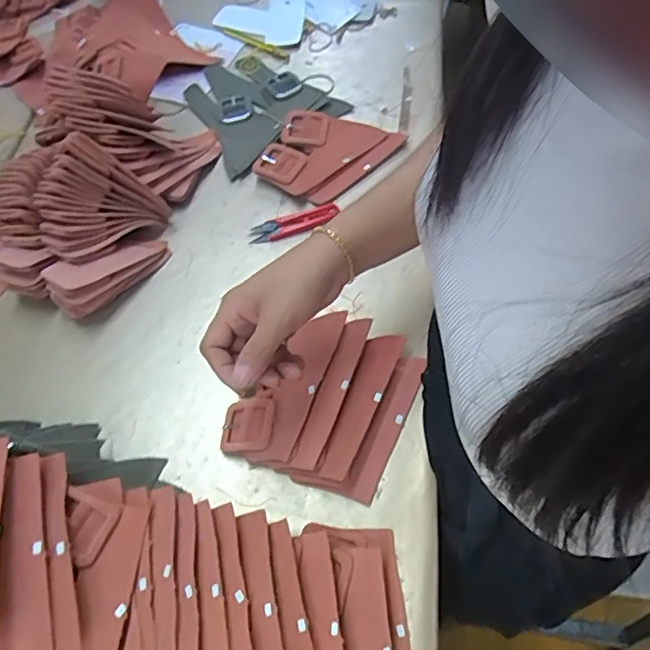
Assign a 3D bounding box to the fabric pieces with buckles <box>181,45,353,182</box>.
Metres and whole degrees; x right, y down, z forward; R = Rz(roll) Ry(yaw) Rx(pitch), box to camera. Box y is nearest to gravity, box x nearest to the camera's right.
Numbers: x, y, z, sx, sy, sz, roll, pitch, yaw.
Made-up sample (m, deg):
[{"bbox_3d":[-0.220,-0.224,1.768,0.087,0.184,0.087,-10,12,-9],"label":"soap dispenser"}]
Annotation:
[{"bbox_3d":[-0.097,-0.281,0.706,0.165,0.015,0.185,-37,64,-17],"label":"fabric pieces with buckles"}]

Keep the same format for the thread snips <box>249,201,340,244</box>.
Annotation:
[{"bbox_3d":[-0.034,-0.111,0.610,0.099,0.007,0.030,-16,60,-5],"label":"thread snips"}]

